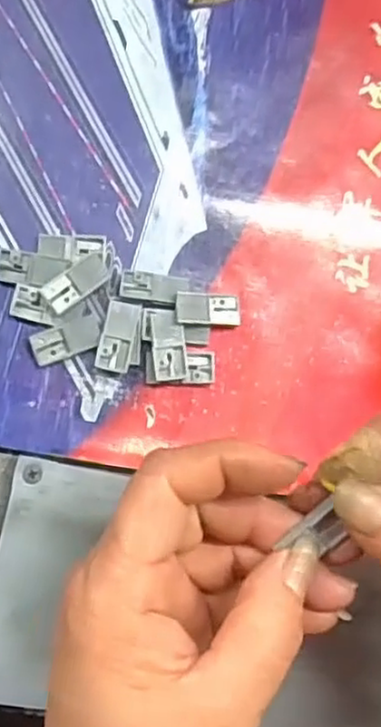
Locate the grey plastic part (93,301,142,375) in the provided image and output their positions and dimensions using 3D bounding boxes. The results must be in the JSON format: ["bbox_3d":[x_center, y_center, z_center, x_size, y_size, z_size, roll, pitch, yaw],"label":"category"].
[{"bbox_3d":[-0.030,-0.011,0.287,0.013,0.005,0.028,14,85,-5],"label":"grey plastic part"}]

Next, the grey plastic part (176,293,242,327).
[{"bbox_3d":[0.007,-0.022,0.290,0.028,0.004,0.013,1,86,-25],"label":"grey plastic part"}]

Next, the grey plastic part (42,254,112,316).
[{"bbox_3d":[-0.046,-0.032,0.286,0.029,0.006,0.011,-34,90,-7],"label":"grey plastic part"}]

